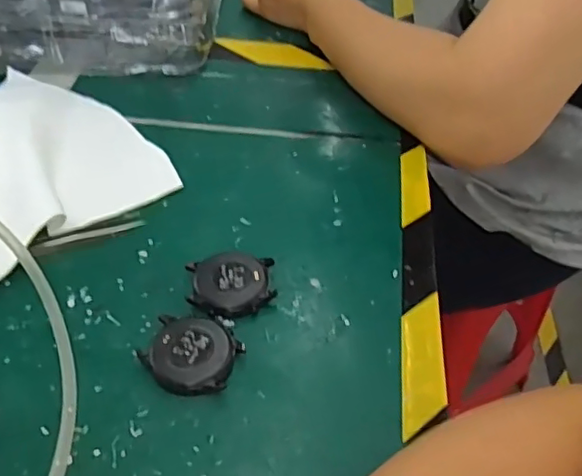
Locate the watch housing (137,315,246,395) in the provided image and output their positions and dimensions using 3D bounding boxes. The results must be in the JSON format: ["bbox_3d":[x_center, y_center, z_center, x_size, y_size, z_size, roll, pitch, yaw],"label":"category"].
[{"bbox_3d":[-0.055,0.063,0.321,0.050,0.013,0.042,22,48,15],"label":"watch housing"}]

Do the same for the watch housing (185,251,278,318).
[{"bbox_3d":[-0.036,0.027,0.357,0.049,0.012,0.041,2,46,-3],"label":"watch housing"}]

